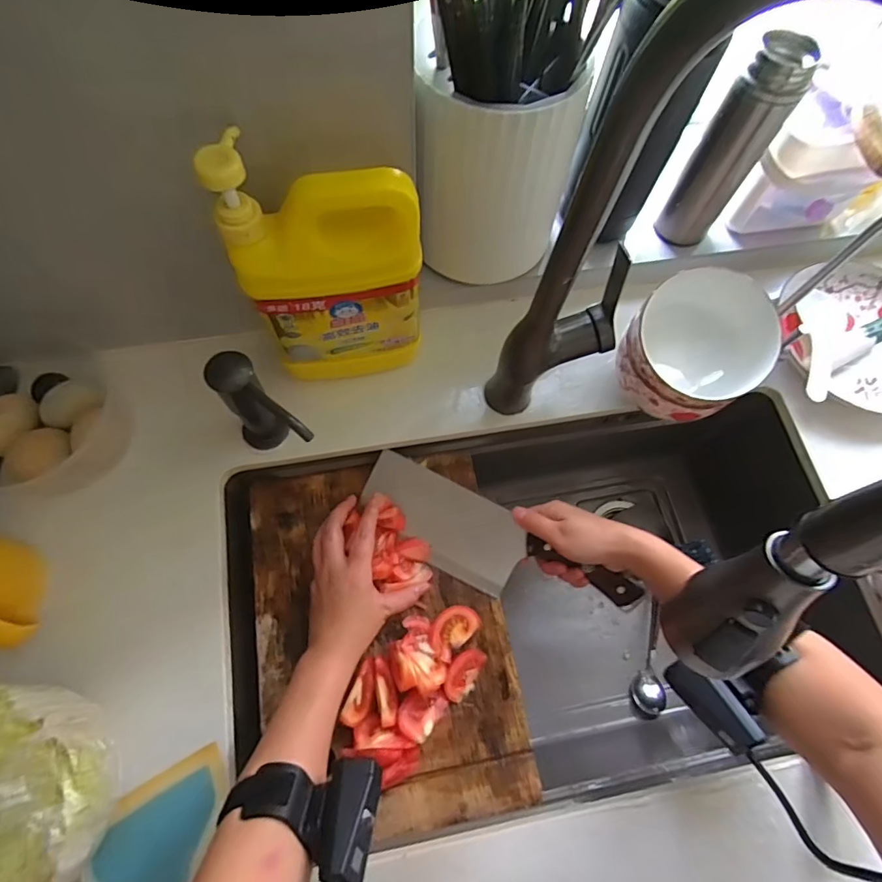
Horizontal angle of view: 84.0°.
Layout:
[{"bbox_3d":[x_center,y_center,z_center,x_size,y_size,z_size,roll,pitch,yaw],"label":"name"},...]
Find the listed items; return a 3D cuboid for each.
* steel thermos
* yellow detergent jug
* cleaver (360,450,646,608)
[{"bbox_3d":[0.286,-0.288,0.493,0.057,0.192,0.044,33,72,9],"label":"steel thermos"},{"bbox_3d":[-0.088,-0.136,0.416,0.139,0.226,0.059,-5,70,-4],"label":"yellow detergent jug"},{"bbox_3d":[0.051,0.111,0.511,0.287,0.023,0.088,27,95,7],"label":"cleaver"}]

